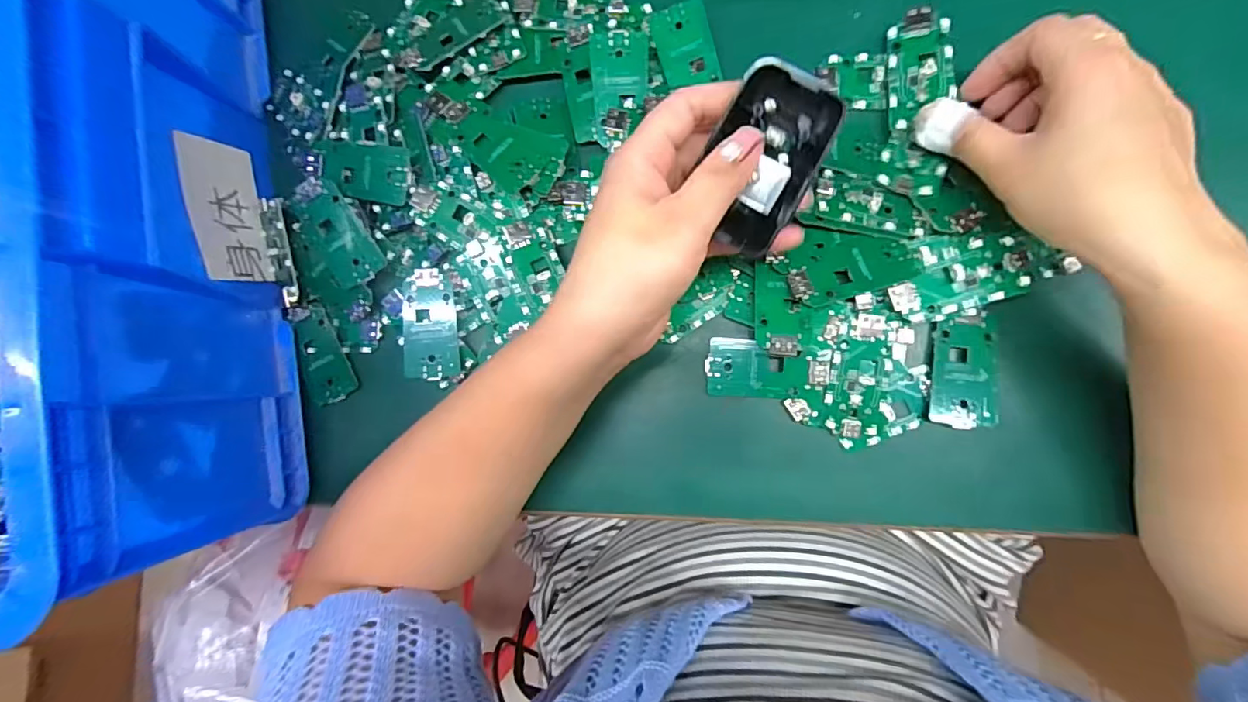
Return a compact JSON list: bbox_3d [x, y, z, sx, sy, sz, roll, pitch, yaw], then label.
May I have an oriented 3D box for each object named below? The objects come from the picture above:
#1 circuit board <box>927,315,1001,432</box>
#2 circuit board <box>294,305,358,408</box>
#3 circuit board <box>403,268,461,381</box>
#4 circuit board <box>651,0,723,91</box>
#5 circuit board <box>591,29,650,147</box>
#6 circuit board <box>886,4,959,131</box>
[{"bbox_3d":[0.177,0.010,0.273,0.032,0.004,0.057,2,88,8],"label":"circuit board"},{"bbox_3d":[-0.184,0.002,0.326,0.026,0.005,0.059,-18,89,3],"label":"circuit board"},{"bbox_3d":[-0.114,-0.015,0.308,0.030,0.008,0.063,-3,87,8],"label":"circuit board"},{"bbox_3d":[0.035,-0.176,0.302,0.030,0.004,0.046,-15,95,12],"label":"circuit board"},{"bbox_3d":[-0.002,-0.148,0.296,0.031,0.006,0.058,0,99,-1],"label":"circuit board"},{"bbox_3d":[0.157,-0.149,0.279,0.031,0.006,0.060,-2,88,17],"label":"circuit board"}]

